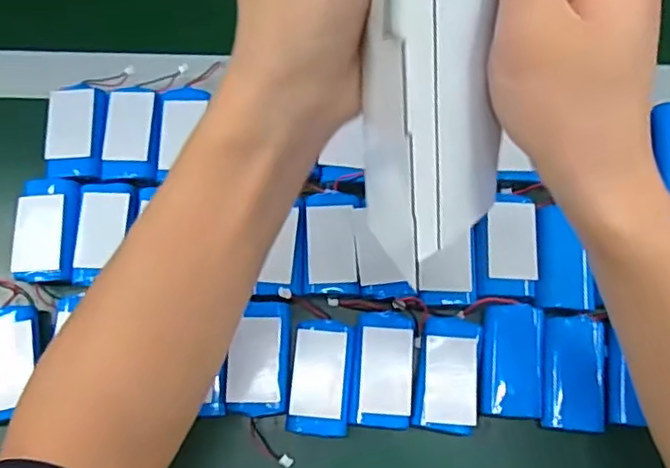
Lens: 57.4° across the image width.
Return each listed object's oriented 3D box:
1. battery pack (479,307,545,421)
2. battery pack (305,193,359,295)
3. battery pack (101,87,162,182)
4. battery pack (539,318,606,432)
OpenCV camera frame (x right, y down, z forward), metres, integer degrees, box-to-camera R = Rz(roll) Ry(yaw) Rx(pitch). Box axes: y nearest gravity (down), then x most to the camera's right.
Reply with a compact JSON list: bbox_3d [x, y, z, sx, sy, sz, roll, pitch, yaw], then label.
[{"bbox_3d":[0.109,0.079,0.383,0.037,0.024,0.067,7,72,2],"label":"battery pack"},{"bbox_3d":[-0.003,0.006,0.393,0.033,0.008,0.065,-2,71,0],"label":"battery pack"},{"bbox_3d":[-0.139,-0.069,0.419,0.036,0.017,0.063,-1,71,0],"label":"battery pack"},{"bbox_3d":[0.146,0.087,0.382,0.037,0.021,0.067,5,71,2],"label":"battery pack"}]

